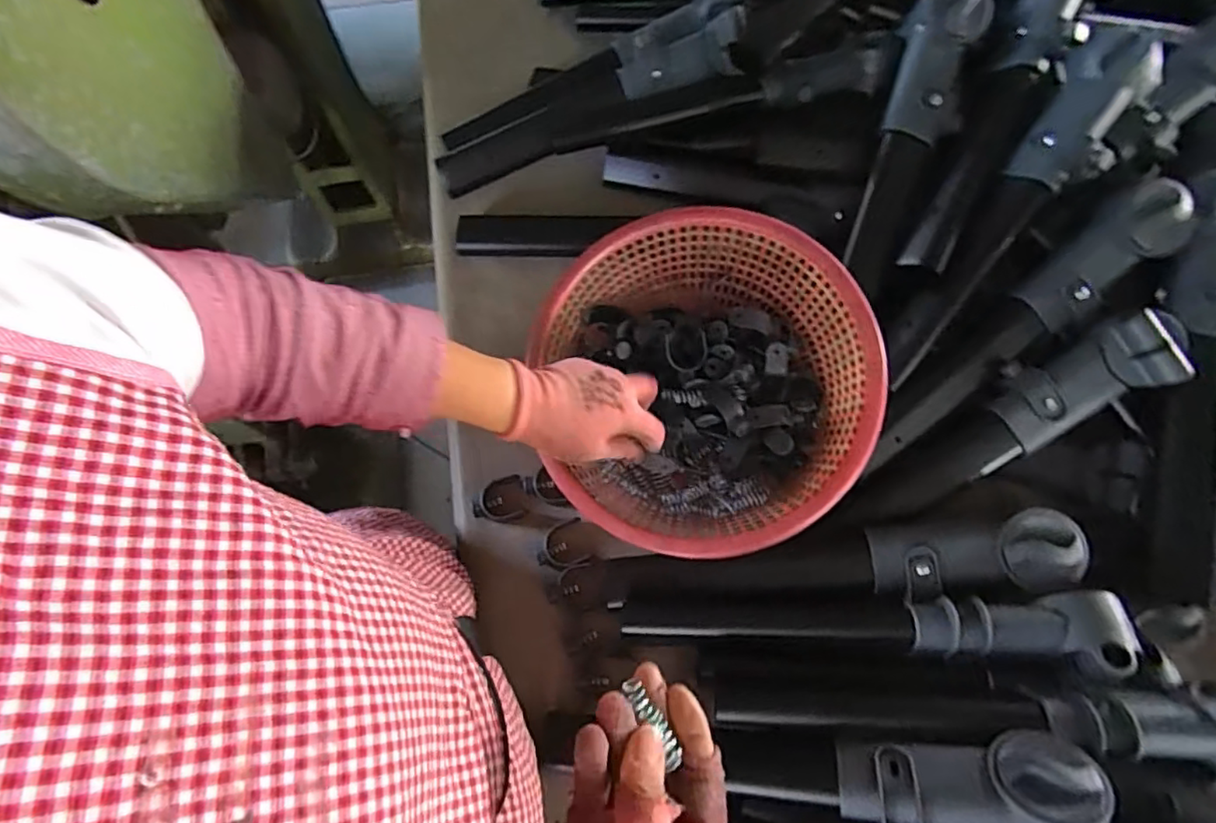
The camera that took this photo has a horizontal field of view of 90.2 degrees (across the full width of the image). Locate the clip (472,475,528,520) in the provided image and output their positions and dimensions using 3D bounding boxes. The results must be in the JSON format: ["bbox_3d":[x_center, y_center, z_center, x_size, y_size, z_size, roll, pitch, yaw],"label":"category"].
[{"bbox_3d":[-0.106,0.085,0.589,0.048,0.009,0.040,-10,70,-3],"label":"clip"}]

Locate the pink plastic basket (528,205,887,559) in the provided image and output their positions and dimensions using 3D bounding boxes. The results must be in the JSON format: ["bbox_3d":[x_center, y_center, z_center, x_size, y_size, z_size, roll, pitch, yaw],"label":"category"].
[{"bbox_3d":[0.089,-0.024,0.546,0.274,0.111,0.286,0,70,1],"label":"pink plastic basket"}]

